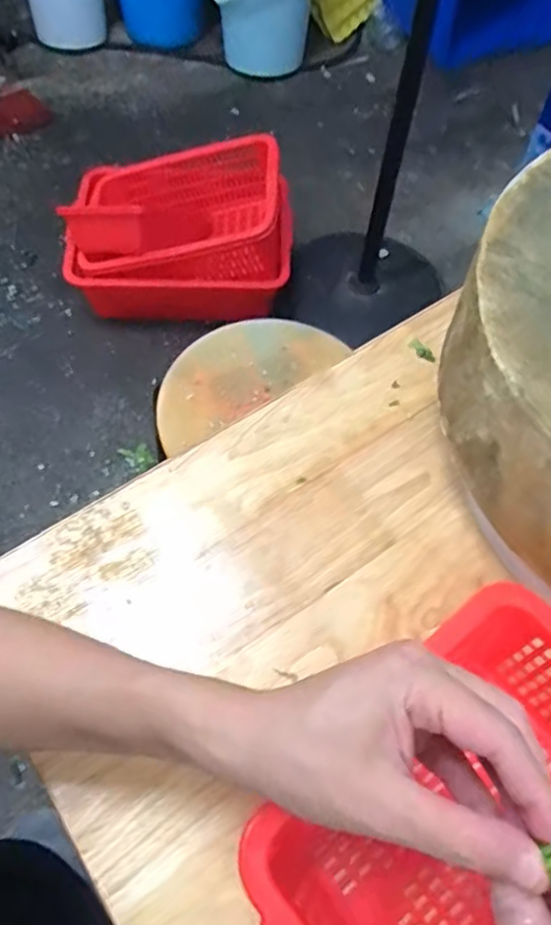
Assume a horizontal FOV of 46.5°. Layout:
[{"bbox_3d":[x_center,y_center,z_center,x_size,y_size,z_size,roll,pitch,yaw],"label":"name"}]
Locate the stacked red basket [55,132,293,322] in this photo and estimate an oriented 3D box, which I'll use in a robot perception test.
[{"bbox_3d":[-0.219,-0.541,1.514,0.487,0.282,0.348,0,60,-2],"label":"stacked red basket"}]

